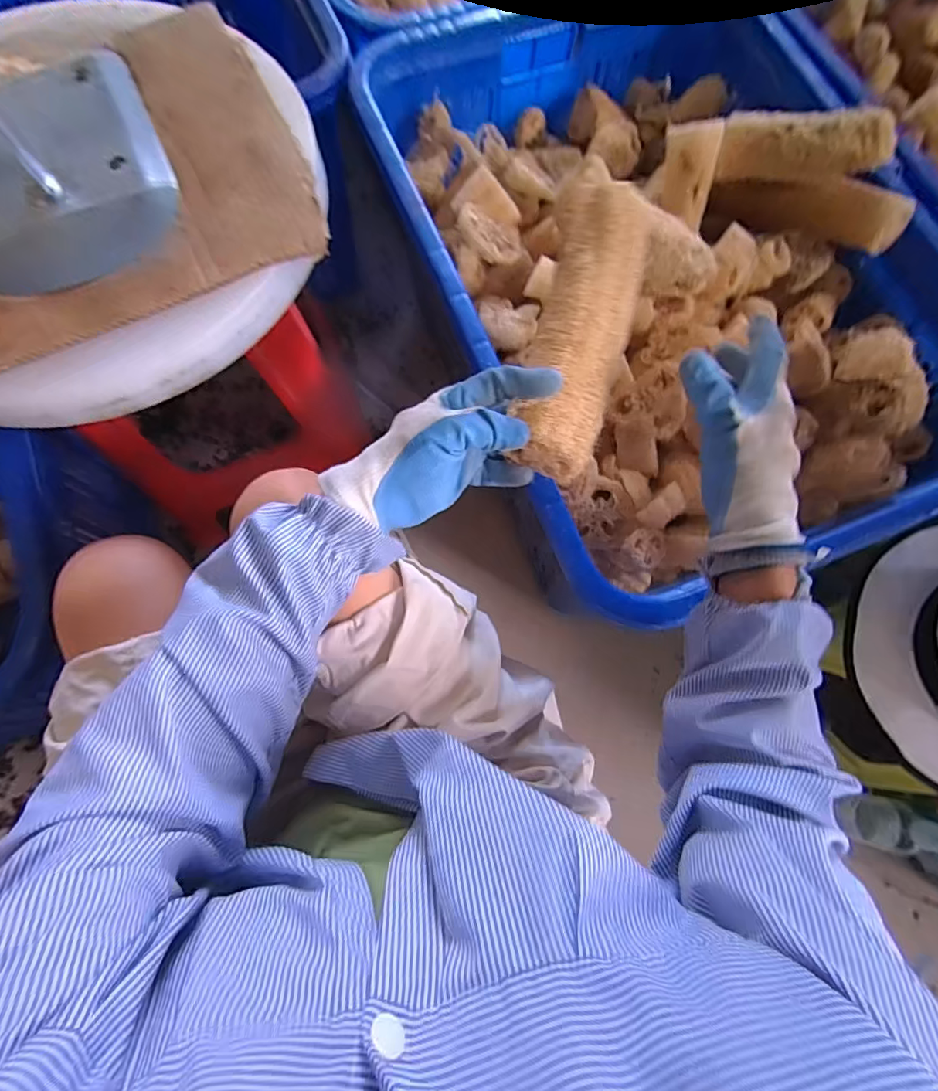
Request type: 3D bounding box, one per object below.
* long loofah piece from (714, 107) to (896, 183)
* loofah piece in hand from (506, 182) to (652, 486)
[{"bbox_3d":[0.403,-0.482,0.612,0.182,0.064,0.047,15,74,22],"label":"long loofah piece"},{"bbox_3d":[0.086,-0.159,0.384,0.070,0.045,0.209,11,90,2],"label":"loofah piece in hand"}]

